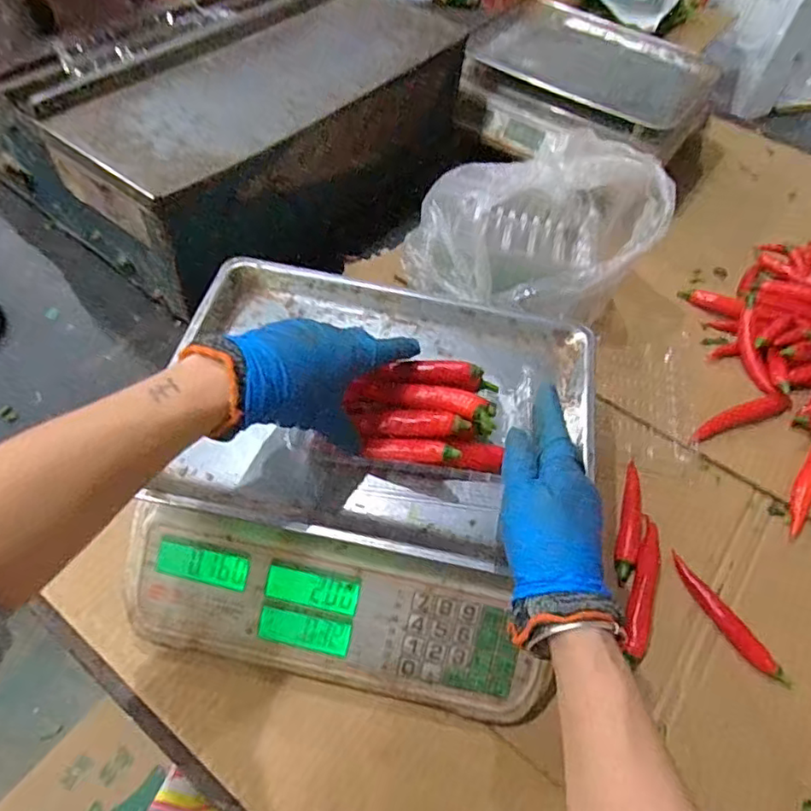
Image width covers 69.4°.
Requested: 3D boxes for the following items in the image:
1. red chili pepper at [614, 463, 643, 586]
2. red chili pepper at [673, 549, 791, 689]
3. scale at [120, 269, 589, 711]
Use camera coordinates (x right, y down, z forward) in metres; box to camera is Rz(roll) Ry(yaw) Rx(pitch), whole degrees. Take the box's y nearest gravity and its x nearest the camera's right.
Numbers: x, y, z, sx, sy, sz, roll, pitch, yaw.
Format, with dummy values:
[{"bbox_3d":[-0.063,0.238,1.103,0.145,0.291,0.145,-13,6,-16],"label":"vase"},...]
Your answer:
[{"bbox_3d":[0.211,0.106,0.547,0.020,0.013,0.125,19,57,8],"label":"red chili pepper"},{"bbox_3d":[0.274,0.185,0.505,0.018,0.015,0.123,-28,63,-21],"label":"red chili pepper"},{"bbox_3d":[-0.032,0.055,0.495,0.329,0.119,0.318,12,57,4],"label":"scale"}]

